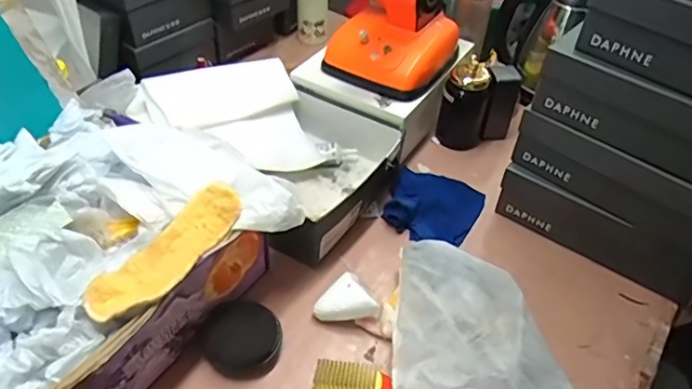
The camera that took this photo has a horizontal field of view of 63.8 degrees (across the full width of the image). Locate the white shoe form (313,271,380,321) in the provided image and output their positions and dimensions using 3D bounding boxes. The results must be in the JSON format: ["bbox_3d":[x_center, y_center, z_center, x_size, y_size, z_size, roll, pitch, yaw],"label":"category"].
[{"bbox_3d":[0.003,0.141,0.728,0.065,0.036,0.071,35,52,27],"label":"white shoe form"}]

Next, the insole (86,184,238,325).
[{"bbox_3d":[-0.192,0.060,0.609,0.066,0.029,0.199,27,48,22],"label":"insole"}]

